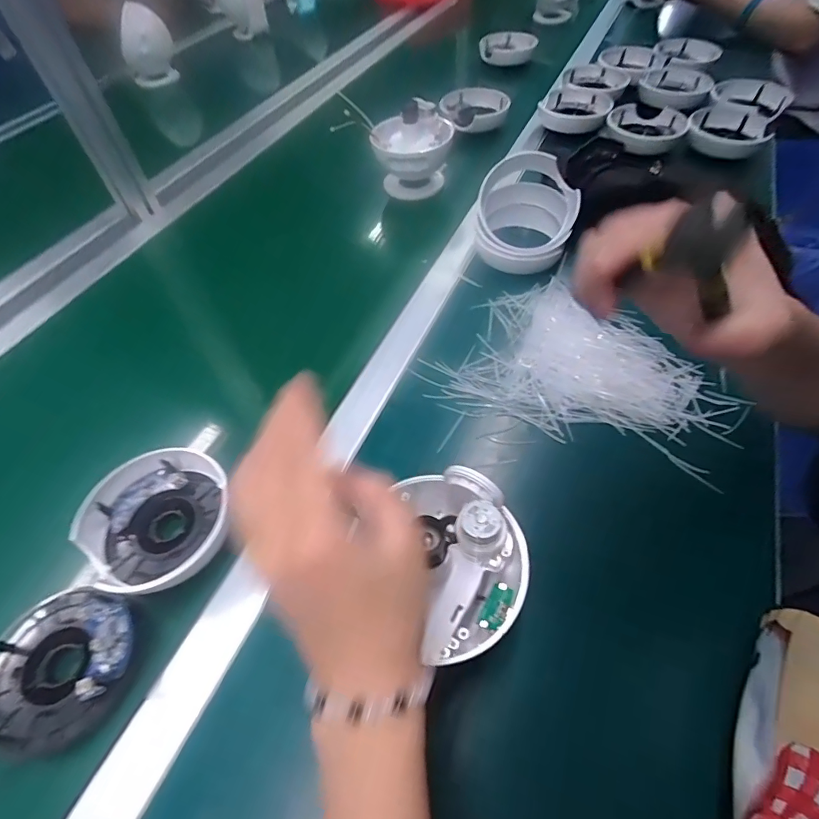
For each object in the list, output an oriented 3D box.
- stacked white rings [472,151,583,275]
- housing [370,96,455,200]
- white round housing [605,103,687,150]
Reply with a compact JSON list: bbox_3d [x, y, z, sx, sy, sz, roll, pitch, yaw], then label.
[{"bbox_3d":[0.143,-0.241,0.561,0.117,0.092,0.117,7,56,8],"label":"stacked white rings"},{"bbox_3d":[0.004,-0.374,0.669,0.109,0.115,0.088,3,55,5],"label":"housing"},{"bbox_3d":[0.378,-0.445,0.718,0.114,0.030,0.114,-1,55,2],"label":"white round housing"}]

